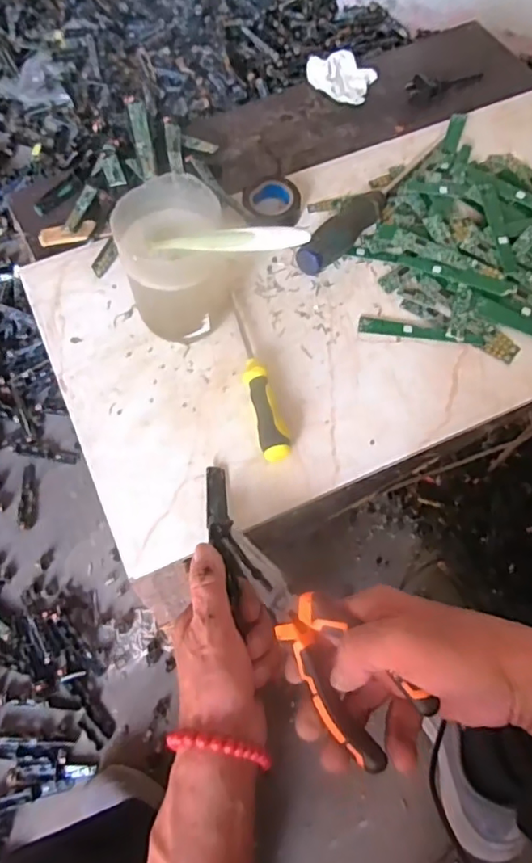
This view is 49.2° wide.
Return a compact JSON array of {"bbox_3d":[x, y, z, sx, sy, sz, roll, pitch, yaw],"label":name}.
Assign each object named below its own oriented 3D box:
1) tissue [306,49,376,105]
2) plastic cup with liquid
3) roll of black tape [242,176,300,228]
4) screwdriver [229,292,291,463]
[{"bbox_3d":[0.077,-0.374,0.609,0.068,0.021,0.049,23,67,11],"label":"tissue"},{"bbox_3d":[-0.067,-0.124,0.441,0.074,0.112,0.077,0,64,0],"label":"plastic cup with liquid"},{"bbox_3d":[0.005,-0.205,0.525,0.050,0.029,0.050,0,64,0],"label":"roll of black tape"},{"bbox_3d":[-0.008,-0.047,0.454,0.022,0.018,0.153,-13,65,-6],"label":"screwdriver"}]

